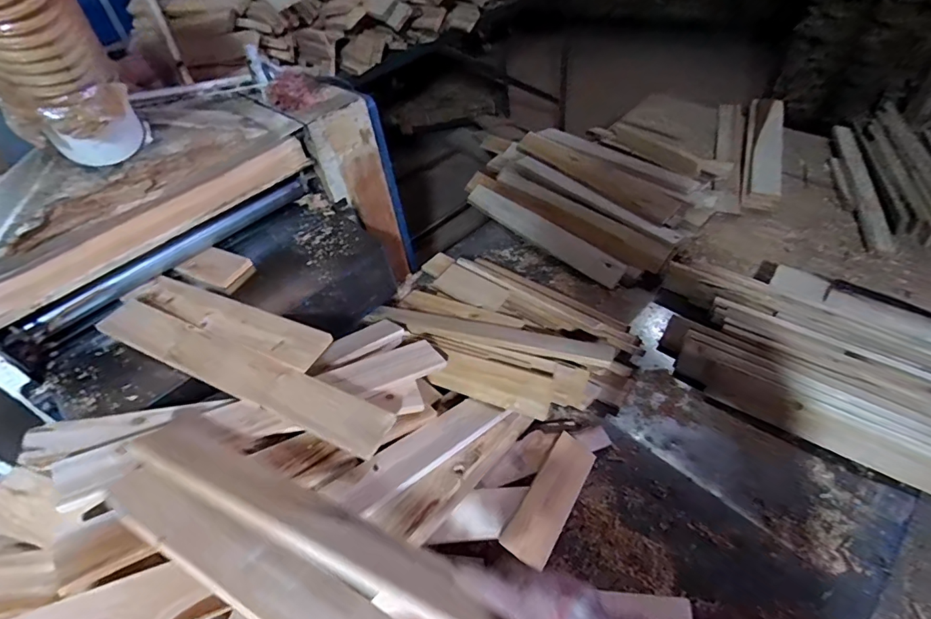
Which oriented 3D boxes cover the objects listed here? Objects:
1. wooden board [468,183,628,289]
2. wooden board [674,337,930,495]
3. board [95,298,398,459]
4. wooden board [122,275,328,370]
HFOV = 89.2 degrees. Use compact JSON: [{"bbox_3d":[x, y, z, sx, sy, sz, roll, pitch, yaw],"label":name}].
[{"bbox_3d":[0.192,-0.204,1.208,0.491,0.021,0.063,39,97,32],"label":"wooden board"},{"bbox_3d":[0.630,0.204,0.749,0.574,0.017,0.076,27,97,32],"label":"wooden board"},{"bbox_3d":[-0.334,0.086,0.688,0.494,0.014,0.072,20,53,16],"label":"board"},{"bbox_3d":[-0.389,0.008,0.758,0.396,0.015,0.073,17,52,21],"label":"wooden board"}]

